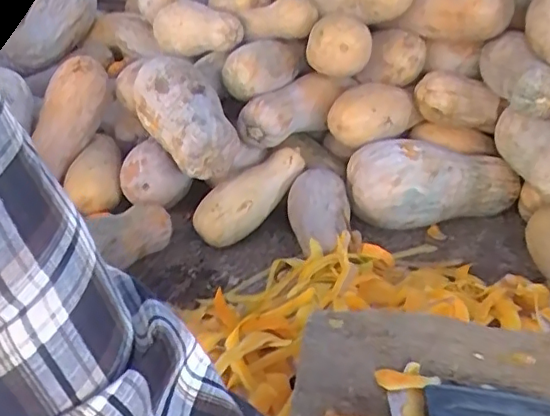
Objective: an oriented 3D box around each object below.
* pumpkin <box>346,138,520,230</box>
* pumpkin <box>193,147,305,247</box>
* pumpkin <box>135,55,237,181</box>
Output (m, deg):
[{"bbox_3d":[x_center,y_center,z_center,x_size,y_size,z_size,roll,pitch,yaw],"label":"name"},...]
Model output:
[{"bbox_3d":[0.365,-0.047,1.308,0.407,0.187,0.147,3,27,-20],"label":"pumpkin"},{"bbox_3d":[-0.051,-0.038,1.257,0.294,0.099,0.094,-40,42,-13],"label":"pumpkin"},{"bbox_3d":[-0.197,-0.211,1.265,0.158,0.140,0.326,-19,57,-30],"label":"pumpkin"}]

